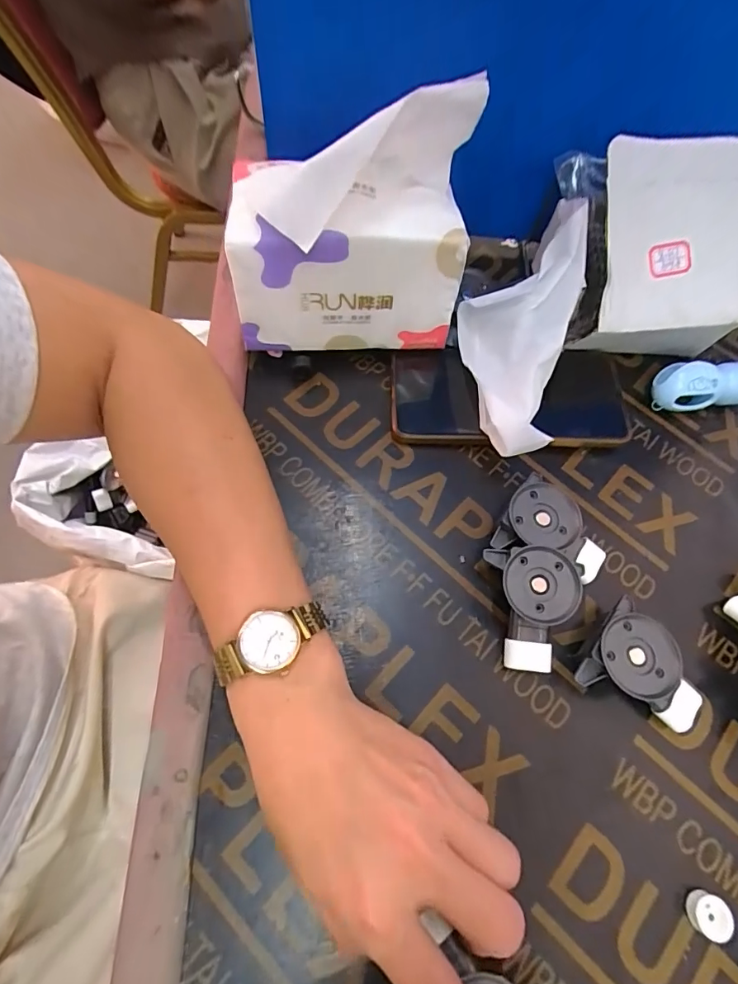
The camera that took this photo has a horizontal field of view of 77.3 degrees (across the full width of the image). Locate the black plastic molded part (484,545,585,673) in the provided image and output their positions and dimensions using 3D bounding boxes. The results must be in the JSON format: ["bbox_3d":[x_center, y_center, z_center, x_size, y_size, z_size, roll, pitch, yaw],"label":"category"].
[{"bbox_3d":[0.094,0.066,0.262,0.052,0.033,0.063,6,66,-1],"label":"black plastic molded part"}]

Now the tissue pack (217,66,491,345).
[{"bbox_3d":[-0.013,-0.156,0.293,0.140,0.144,0.073,-1,66,-4],"label":"tissue pack"}]

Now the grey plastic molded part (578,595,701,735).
[{"bbox_3d":[0.150,0.101,0.251,0.067,0.033,0.051,41,70,14],"label":"grey plastic molded part"}]

